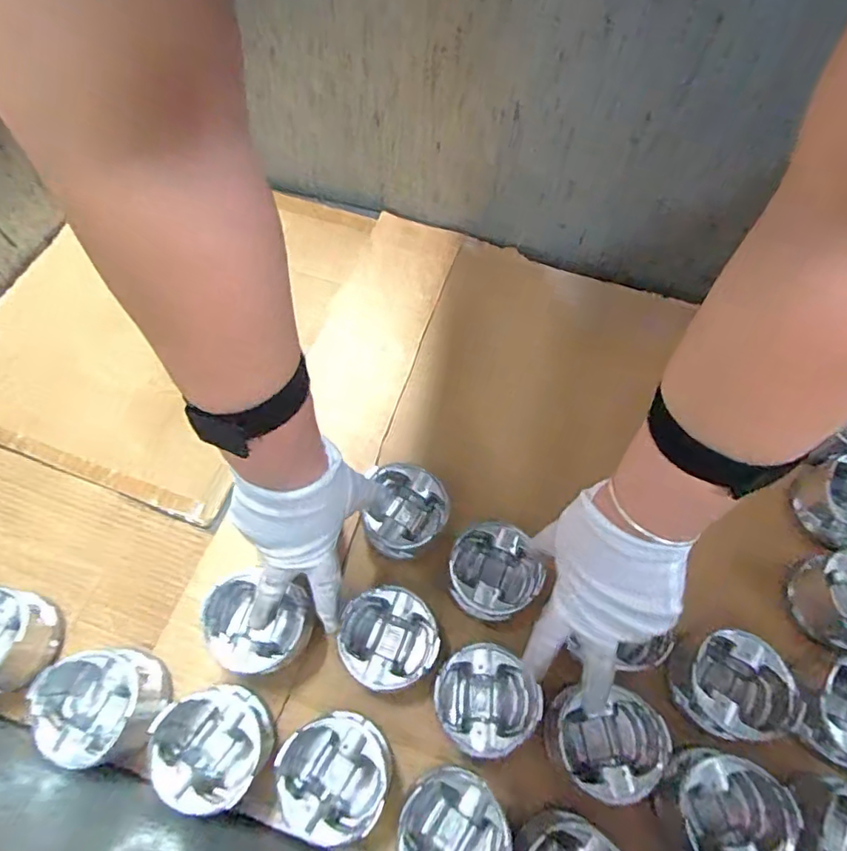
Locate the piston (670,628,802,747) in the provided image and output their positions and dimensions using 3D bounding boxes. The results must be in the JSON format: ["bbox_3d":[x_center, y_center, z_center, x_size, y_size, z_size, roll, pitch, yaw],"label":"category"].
[{"bbox_3d":[0.261,0.224,0.464,0.082,0.055,0.083,1,66,-2],"label":"piston"}]

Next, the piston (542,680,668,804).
[{"bbox_3d":[0.152,0.267,0.459,0.086,0.055,0.080,-1,61,2],"label":"piston"}]

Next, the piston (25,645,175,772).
[{"bbox_3d":[-0.272,0.236,0.456,0.100,0.053,0.083,-14,67,-9],"label":"piston"}]

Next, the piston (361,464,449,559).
[{"bbox_3d":[-0.016,0.087,0.543,0.077,0.047,0.082,-1,61,2],"label":"piston"}]

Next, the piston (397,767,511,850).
[{"bbox_3d":[0.023,0.319,0.422,0.079,0.047,0.086,1,66,-2],"label":"piston"}]

